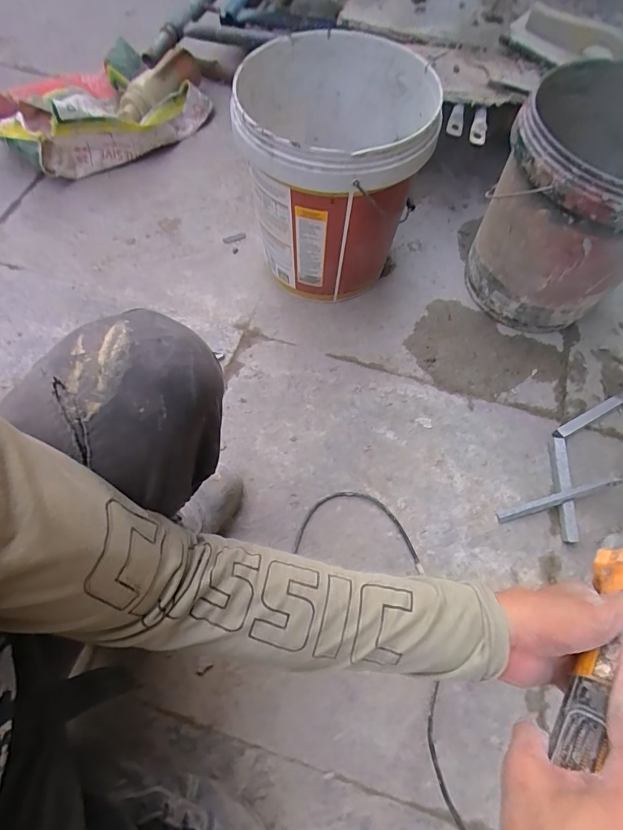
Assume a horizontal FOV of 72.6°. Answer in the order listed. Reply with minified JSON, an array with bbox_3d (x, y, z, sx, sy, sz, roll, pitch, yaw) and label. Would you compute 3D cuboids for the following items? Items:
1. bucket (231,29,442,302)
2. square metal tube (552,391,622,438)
[{"bbox_3d":[0.036,-0.394,0.733,0.272,0.332,0.288,1,67,-2],"label":"bucket"},{"bbox_3d":[0.497,-0.006,0.736,0.192,0.021,0.017,-26,68,-13],"label":"square metal tube"}]

